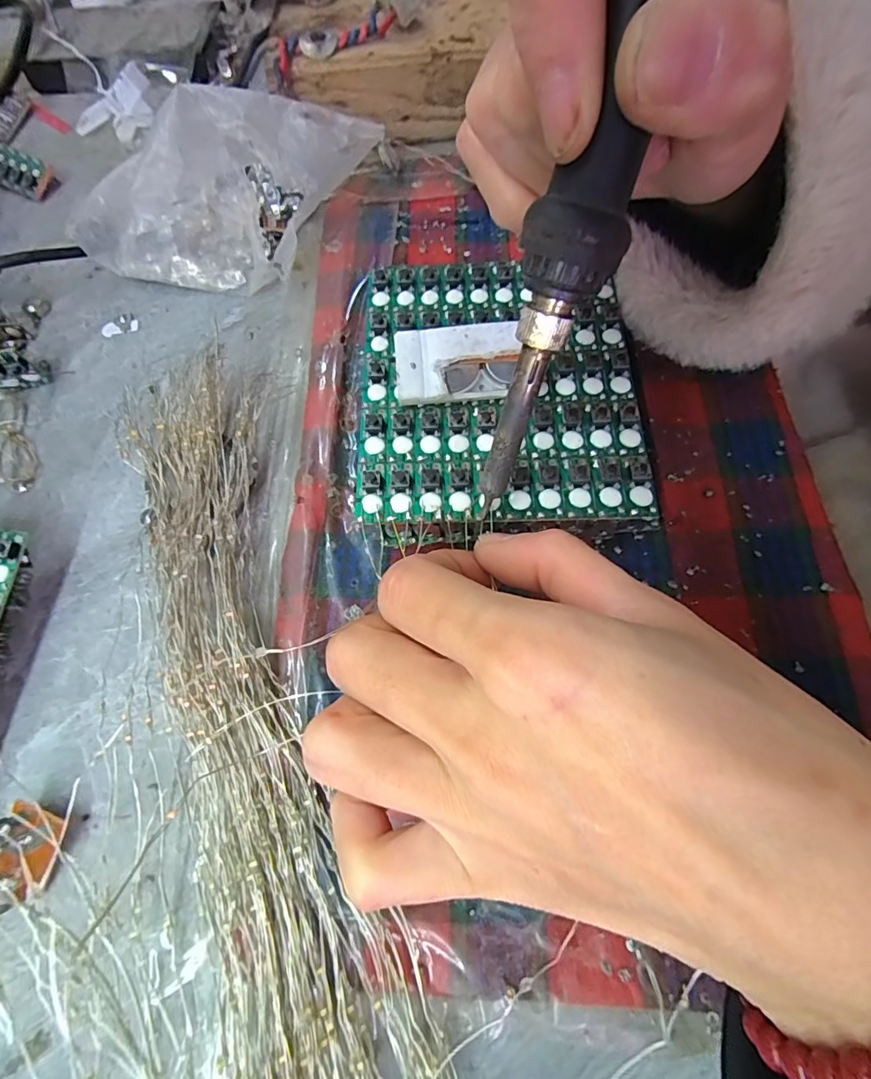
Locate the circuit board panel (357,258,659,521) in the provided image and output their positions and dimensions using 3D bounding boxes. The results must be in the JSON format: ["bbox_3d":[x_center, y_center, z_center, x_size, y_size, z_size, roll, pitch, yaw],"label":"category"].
[{"bbox_3d":[0.021,-0.057,0.175,0.093,0.006,0.107,-1,67,2],"label":"circuit board panel"}]

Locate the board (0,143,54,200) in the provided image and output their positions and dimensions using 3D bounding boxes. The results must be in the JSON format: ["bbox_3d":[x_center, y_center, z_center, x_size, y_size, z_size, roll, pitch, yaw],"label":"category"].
[{"bbox_3d":[-0.250,-0.217,0.287,0.068,0.011,0.025,32,72,15],"label":"board"}]

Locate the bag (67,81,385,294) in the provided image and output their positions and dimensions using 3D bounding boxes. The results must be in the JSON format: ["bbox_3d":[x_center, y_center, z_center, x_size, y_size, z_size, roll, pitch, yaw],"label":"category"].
[{"bbox_3d":[-0.099,-0.156,0.228,0.143,0.058,0.051,-18,66,10],"label":"bag"}]

